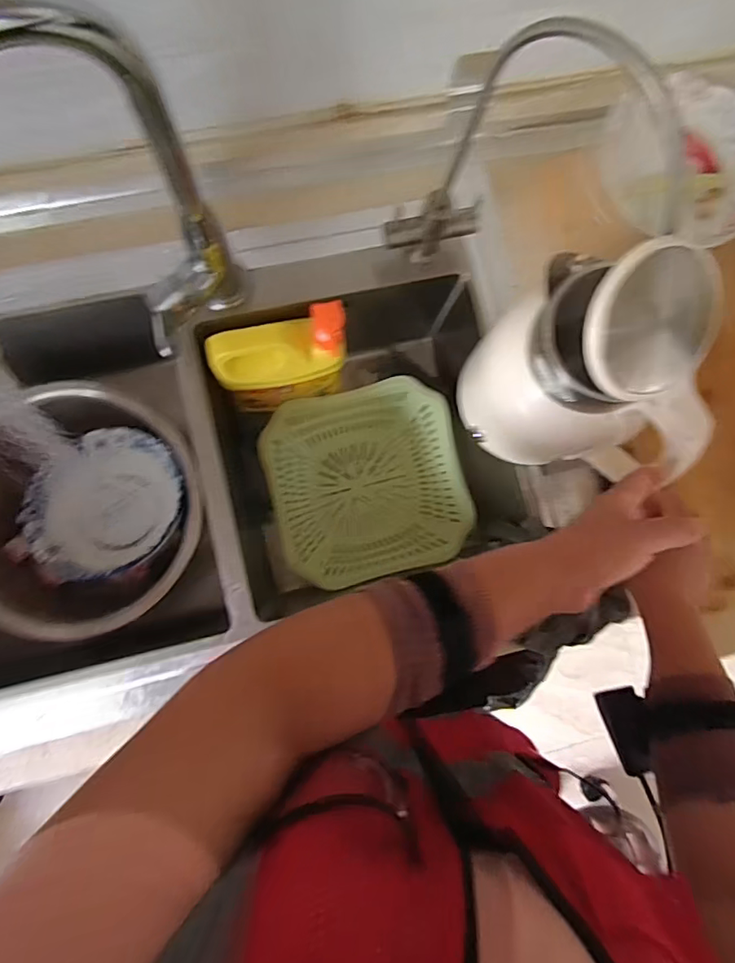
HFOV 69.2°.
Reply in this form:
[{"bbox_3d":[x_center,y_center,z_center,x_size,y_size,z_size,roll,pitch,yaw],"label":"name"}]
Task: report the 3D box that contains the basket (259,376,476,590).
[{"bbox_3d":[-0.002,0.003,0.750,0.258,0.072,0.261,-14,86,-7],"label":"basket"}]

